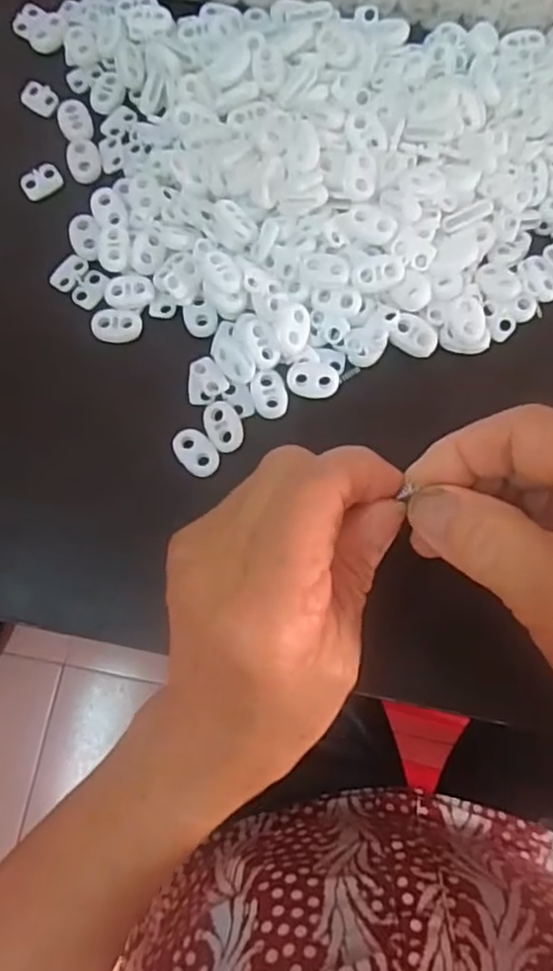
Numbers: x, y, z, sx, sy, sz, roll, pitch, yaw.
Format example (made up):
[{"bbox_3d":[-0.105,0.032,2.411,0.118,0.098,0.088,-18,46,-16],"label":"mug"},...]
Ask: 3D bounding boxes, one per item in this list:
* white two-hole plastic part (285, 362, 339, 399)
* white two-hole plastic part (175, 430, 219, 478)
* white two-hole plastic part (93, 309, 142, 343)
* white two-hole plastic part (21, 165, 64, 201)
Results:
[{"bbox_3d":[0.016,-0.048,0.290,0.022,0.004,0.017,3,76,1],"label":"white two-hole plastic part"},{"bbox_3d":[-0.035,-0.014,0.285,0.014,0.004,0.024,-39,79,-9],"label":"white two-hole plastic part"},{"bbox_3d":[-0.072,-0.073,0.298,0.021,0.004,0.015,-2,76,0],"label":"white two-hole plastic part"},{"bbox_3d":[-0.114,-0.147,0.320,0.019,0.006,0.011,-34,78,-8],"label":"white two-hole plastic part"}]

